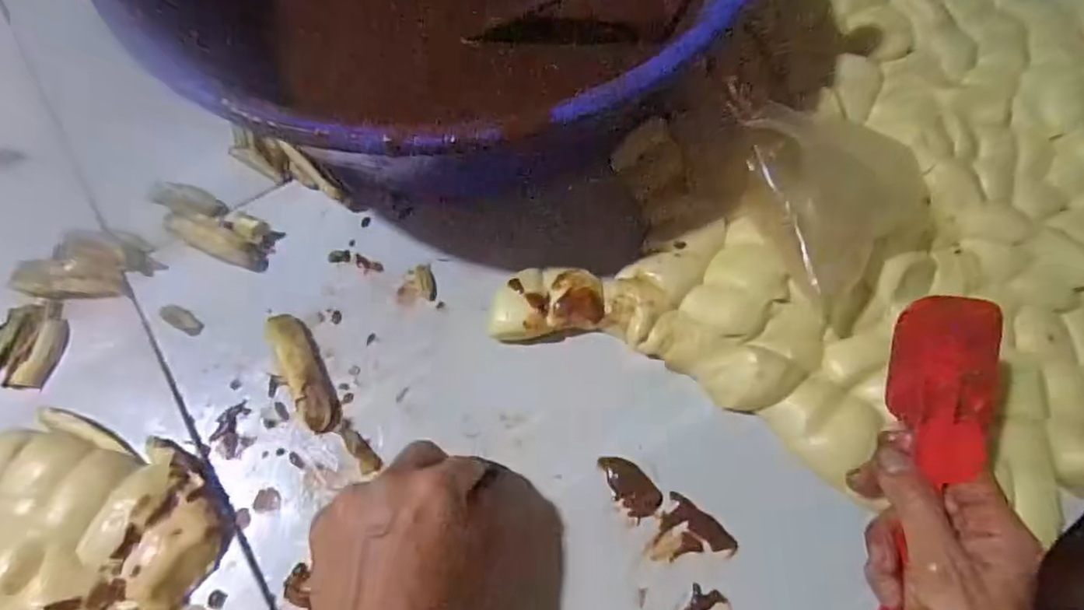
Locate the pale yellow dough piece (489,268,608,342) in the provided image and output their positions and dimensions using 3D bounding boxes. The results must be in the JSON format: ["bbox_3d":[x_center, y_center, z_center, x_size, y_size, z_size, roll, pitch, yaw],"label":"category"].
[{"bbox_3d":[0.002,-0.001,0.412,0.076,0.025,0.045,-9,69,-3],"label":"pale yellow dough piece"}]

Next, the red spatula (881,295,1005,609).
[{"bbox_3d":[0.207,0.088,0.322,0.046,0.021,0.185,9,89,4],"label":"red spatula"}]

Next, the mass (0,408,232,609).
[{"bbox_3d":[-0.279,0.172,0.338,0.155,0.029,0.198,12,69,5],"label":"mass"}]

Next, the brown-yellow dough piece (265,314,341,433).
[{"bbox_3d":[-0.158,0.042,0.396,0.024,0.018,0.087,-29,71,-11],"label":"brown-yellow dough piece"}]

